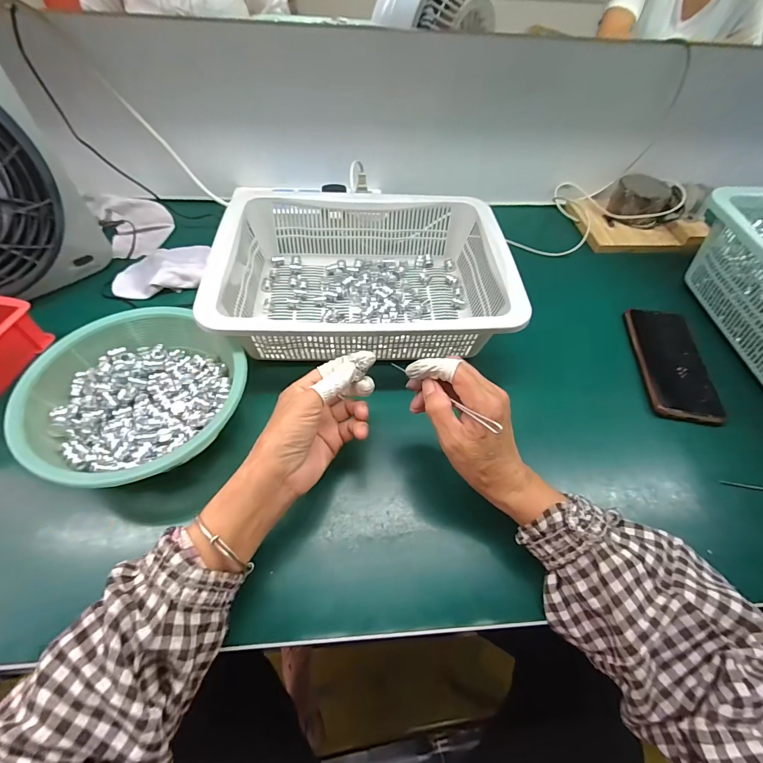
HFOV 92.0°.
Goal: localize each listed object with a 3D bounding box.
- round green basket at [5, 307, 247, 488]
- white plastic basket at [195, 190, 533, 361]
[{"bbox_3d":[-0.224,0.007,0.352,0.182,0.052,0.167,2,54,-2],"label":"round green basket"},{"bbox_3d":[-0.020,-0.138,0.458,0.326,0.089,0.263,-1,54,-5],"label":"white plastic basket"}]

